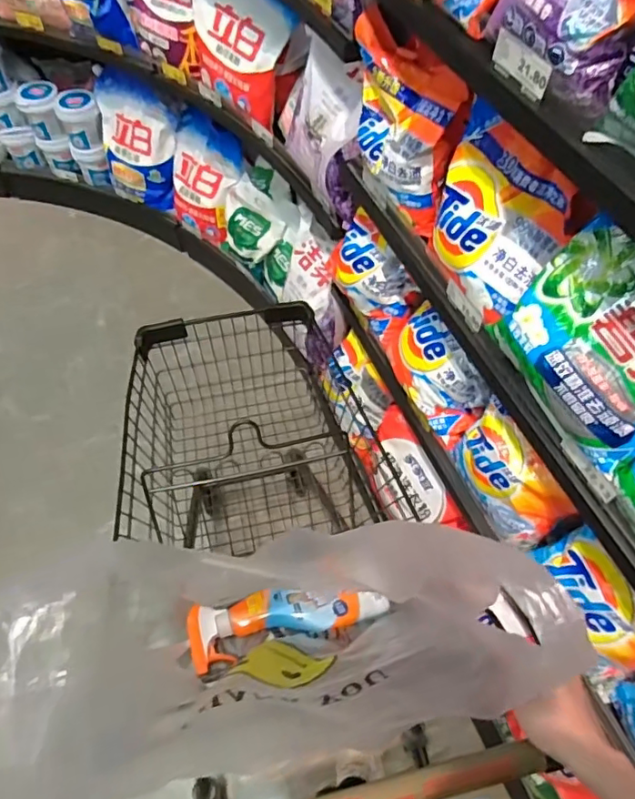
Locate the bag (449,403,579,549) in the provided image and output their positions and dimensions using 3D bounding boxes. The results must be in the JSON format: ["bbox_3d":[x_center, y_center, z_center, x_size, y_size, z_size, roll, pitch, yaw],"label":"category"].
[{"bbox_3d":[0.310,0.130,0.887,0.060,0.194,0.222,-27,62,-17],"label":"bag"}]

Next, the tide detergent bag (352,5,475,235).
[{"bbox_3d":[0.141,-0.439,0.857,0.103,0.210,0.247,-14,59,-10],"label":"tide detergent bag"}]

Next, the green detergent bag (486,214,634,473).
[{"bbox_3d":[0.332,-0.064,0.615,0.069,0.205,0.242,3,54,-40],"label":"green detergent bag"}]

